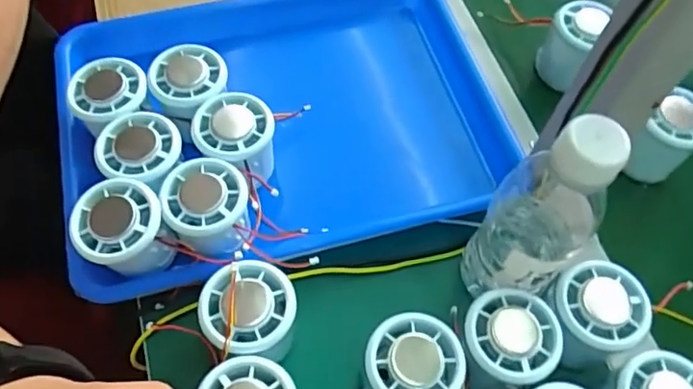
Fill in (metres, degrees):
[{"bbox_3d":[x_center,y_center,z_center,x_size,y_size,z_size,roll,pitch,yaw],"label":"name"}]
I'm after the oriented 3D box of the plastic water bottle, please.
[{"bbox_3d":[0.112,0.017,0.357,0.050,0.183,0.061,28,62,12],"label":"plastic water bottle"}]

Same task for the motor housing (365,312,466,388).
[{"bbox_3d":[0.039,0.110,0.366,0.056,0.063,0.055,2,60,-3],"label":"motor housing"}]

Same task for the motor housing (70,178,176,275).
[{"bbox_3d":[-0.148,0.024,0.391,0.055,0.042,0.051,2,60,-3],"label":"motor housing"}]

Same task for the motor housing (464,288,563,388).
[{"bbox_3d":[0.099,0.097,0.378,0.054,0.066,0.054,2,60,-3],"label":"motor housing"}]

